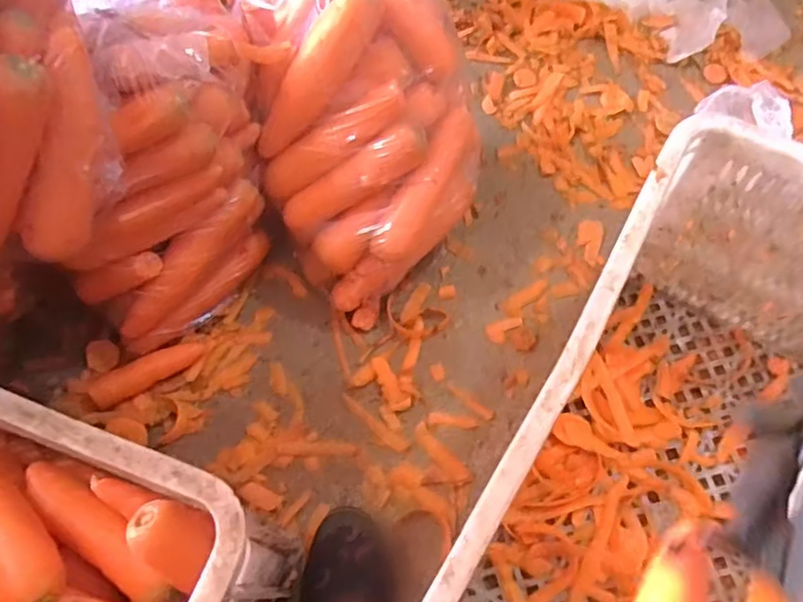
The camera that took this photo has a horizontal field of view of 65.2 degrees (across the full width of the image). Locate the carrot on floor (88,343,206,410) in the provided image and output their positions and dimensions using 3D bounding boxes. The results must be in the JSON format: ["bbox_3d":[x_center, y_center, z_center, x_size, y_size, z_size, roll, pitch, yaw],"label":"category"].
[{"bbox_3d":[-0.289,0.080,0.716,0.125,0.025,0.028,-30,68,-13],"label":"carrot on floor"}]

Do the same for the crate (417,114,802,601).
[{"bbox_3d":[0.269,0.167,0.533,0.348,0.275,0.515,28,68,13],"label":"crate"}]

